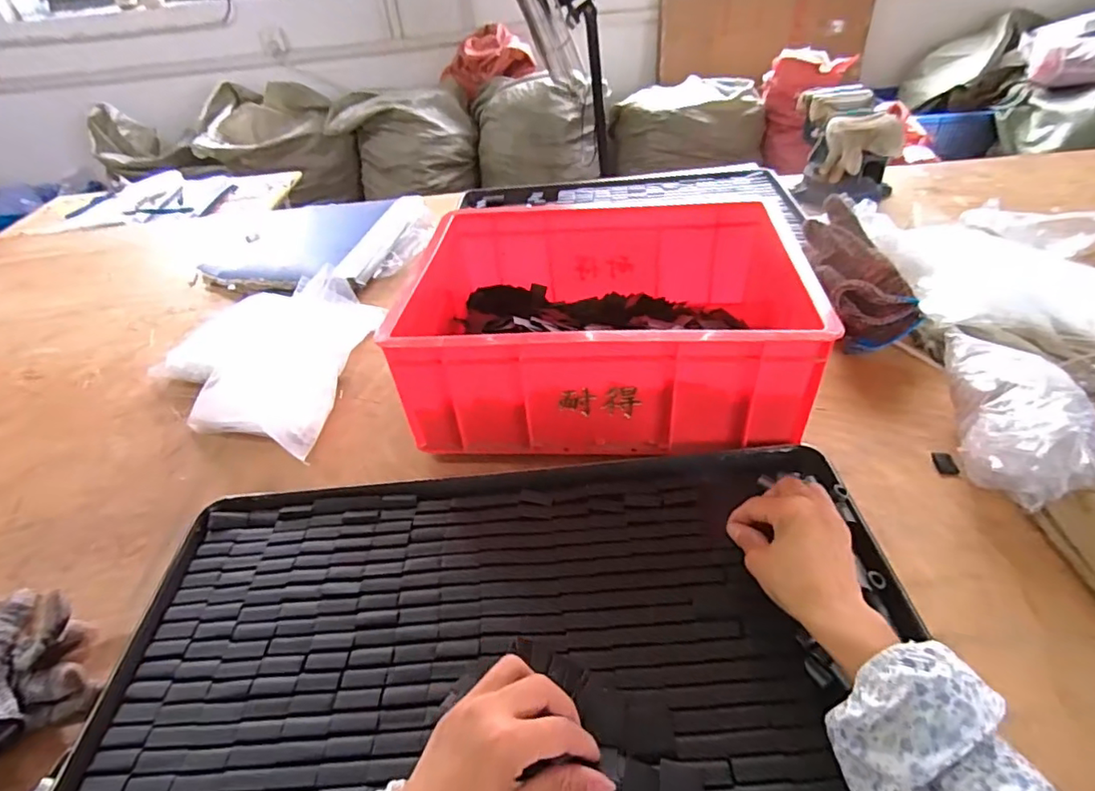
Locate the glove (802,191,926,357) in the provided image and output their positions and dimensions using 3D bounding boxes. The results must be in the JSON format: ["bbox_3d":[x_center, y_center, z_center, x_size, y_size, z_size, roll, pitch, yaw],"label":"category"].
[{"bbox_3d":[0.370,-0.156,0.698,0.082,0.079,0.209,-7,61,-4],"label":"glove"}]

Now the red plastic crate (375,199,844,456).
[{"bbox_3d":[0.065,-0.084,0.648,0.398,0.154,0.301,-1,40,7],"label":"red plastic crate"}]

